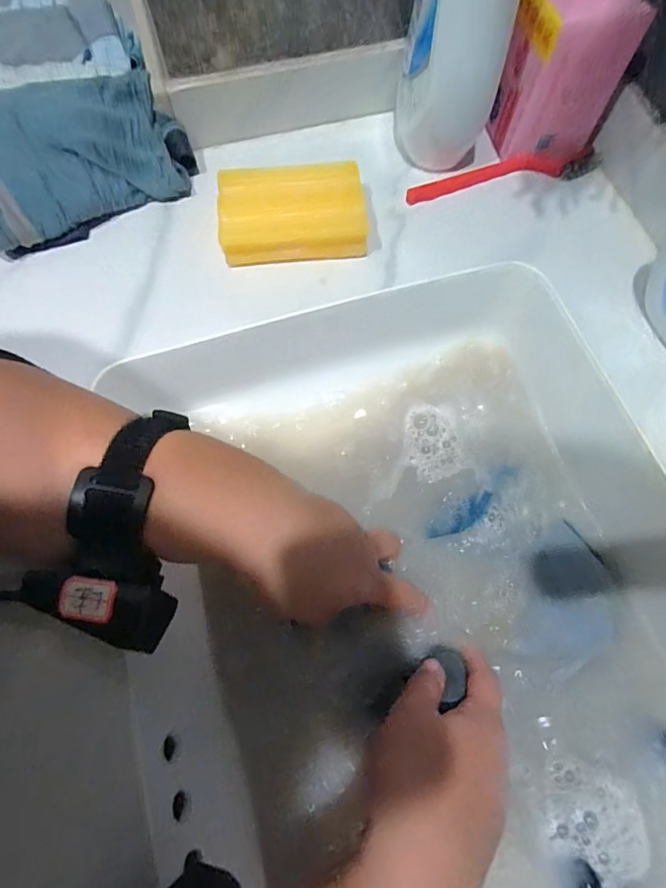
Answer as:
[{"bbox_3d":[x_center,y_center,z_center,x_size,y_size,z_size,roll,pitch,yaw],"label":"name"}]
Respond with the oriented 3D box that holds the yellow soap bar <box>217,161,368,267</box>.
[{"bbox_3d":[-0.030,-0.171,0.339,0.104,0.033,0.061,-6,70,-4],"label":"yellow soap bar"}]

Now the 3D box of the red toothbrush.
[{"bbox_3d":[0.140,-0.221,0.370,0.164,0.011,0.023,-11,71,-6],"label":"red toothbrush"}]

